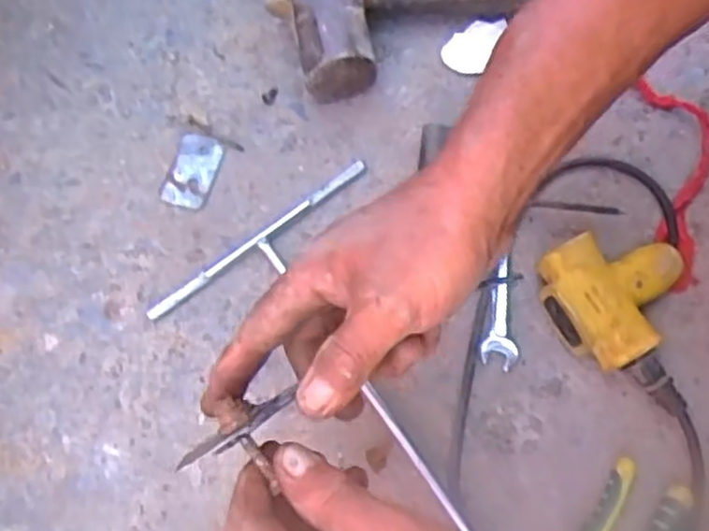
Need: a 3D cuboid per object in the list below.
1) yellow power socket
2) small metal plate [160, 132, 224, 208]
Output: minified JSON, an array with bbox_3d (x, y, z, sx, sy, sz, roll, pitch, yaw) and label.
[{"bbox_3d":[0.169,0.016,0.478,0.092,0.040,0.083,-31,77,-6],"label":"yellow power socket"},{"bbox_3d":[-0.116,-0.068,0.529,0.031,0.006,0.055,19,77,6],"label":"small metal plate"}]

